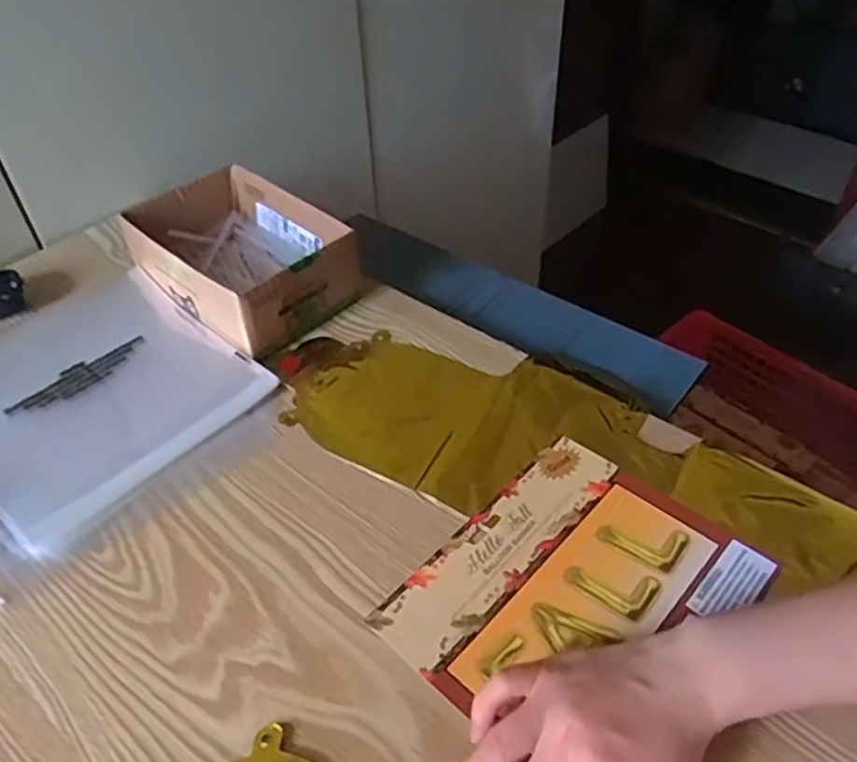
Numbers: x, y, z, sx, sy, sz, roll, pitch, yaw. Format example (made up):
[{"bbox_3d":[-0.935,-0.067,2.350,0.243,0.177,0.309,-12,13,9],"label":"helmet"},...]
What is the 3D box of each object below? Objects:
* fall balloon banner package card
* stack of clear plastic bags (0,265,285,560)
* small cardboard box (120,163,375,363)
[{"bbox_3d":[0.085,0.125,0.429,0.154,0.008,0.192,34,55,31],"label":"fall balloon banner package card"},{"bbox_3d":[-0.263,0.004,0.556,0.203,0.012,0.265,-34,53,-29],"label":"stack of clear plastic bags"},{"bbox_3d":[-0.162,-0.109,0.622,0.191,0.066,0.132,32,54,30],"label":"small cardboard box"}]

